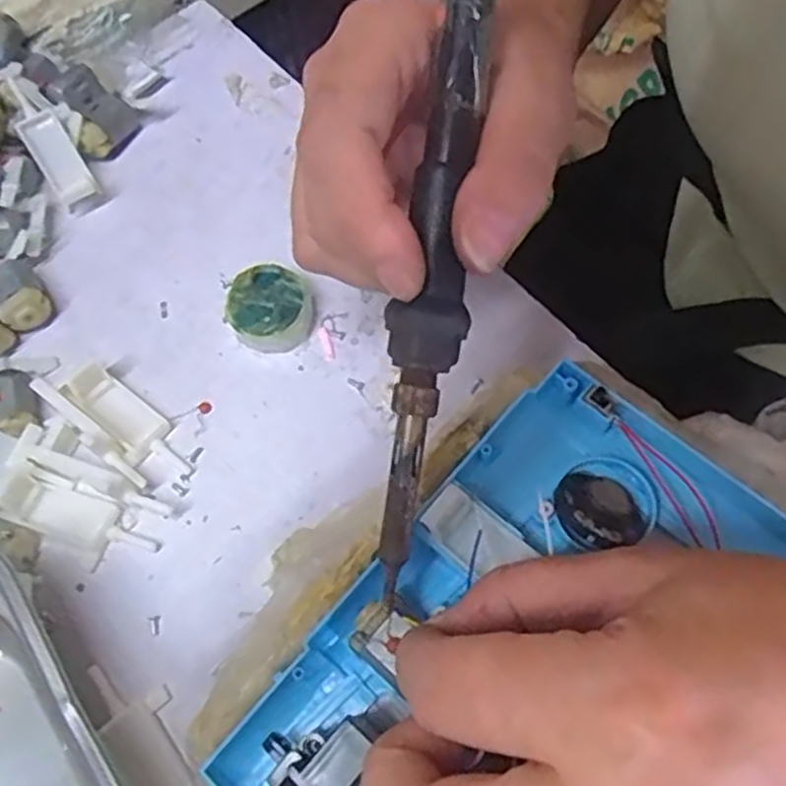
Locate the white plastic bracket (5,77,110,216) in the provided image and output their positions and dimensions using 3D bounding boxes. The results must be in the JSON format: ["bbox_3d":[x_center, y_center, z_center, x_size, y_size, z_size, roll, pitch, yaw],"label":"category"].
[{"bbox_3d":[-0.151,-0.108,0.332,0.018,0.015,0.059,-33,93,-13],"label":"white plastic bracket"}]

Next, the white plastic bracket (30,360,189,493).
[{"bbox_3d":[-0.105,0.011,0.285,0.061,0.016,0.026,36,71,17],"label":"white plastic bracket"}]

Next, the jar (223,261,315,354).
[{"bbox_3d":[-0.050,-0.034,0.301,0.034,0.019,0.032,-1,64,1],"label":"jar"}]

